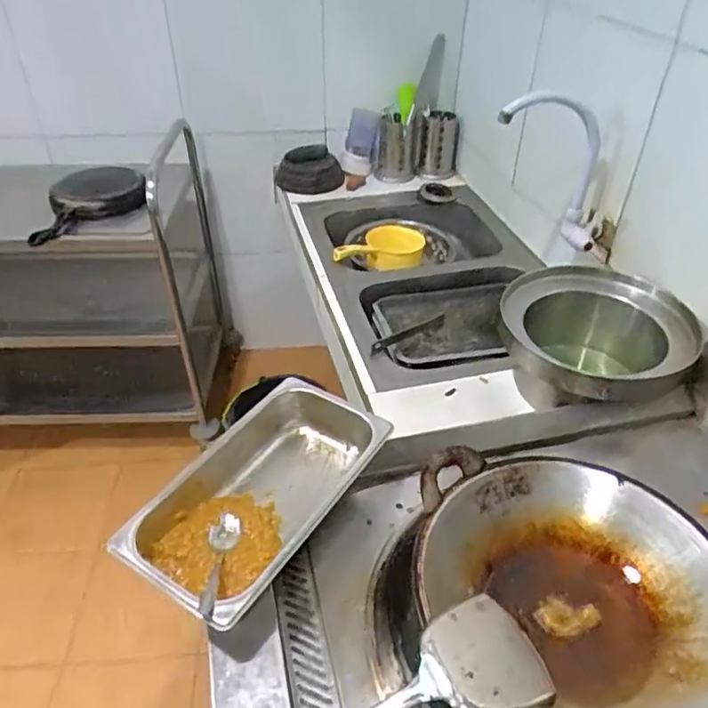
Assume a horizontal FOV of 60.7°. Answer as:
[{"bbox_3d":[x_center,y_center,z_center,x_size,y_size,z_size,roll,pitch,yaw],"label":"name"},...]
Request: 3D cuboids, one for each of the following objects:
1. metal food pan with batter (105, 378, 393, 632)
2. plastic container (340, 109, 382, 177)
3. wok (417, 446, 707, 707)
[{"bbox_3d":[-0.110,0.172,0.750,0.177,0.102,0.335,29,48,20],"label":"metal food pan with batter"},{"bbox_3d":[0.014,-0.613,1.751,0.106,0.190,0.069,-4,46,-12],"label":"plastic container"},{"bbox_3d":[0.232,0.255,0.642,0.319,0.133,0.337,4,45,-4],"label":"wok"}]

